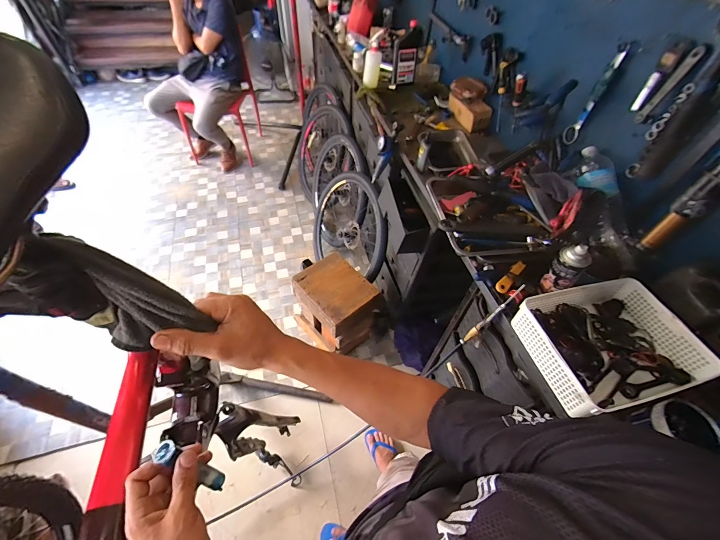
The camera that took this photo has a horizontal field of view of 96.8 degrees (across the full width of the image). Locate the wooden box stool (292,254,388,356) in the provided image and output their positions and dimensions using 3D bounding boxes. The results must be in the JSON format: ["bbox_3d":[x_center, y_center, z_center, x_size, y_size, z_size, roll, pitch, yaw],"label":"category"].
[{"bbox_3d":[-0.109,0.176,1.515,0.326,0.364,0.279,38,59,23],"label":"wooden box stool"}]

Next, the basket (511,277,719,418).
[{"bbox_3d":[0.528,0.154,0.687,0.319,0.085,0.247,-10,54,-12],"label":"basket"}]

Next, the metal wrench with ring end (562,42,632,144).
[{"bbox_3d":[0.642,-0.474,0.882,0.015,0.261,0.047,-11,54,-13],"label":"metal wrench with ring end"}]

